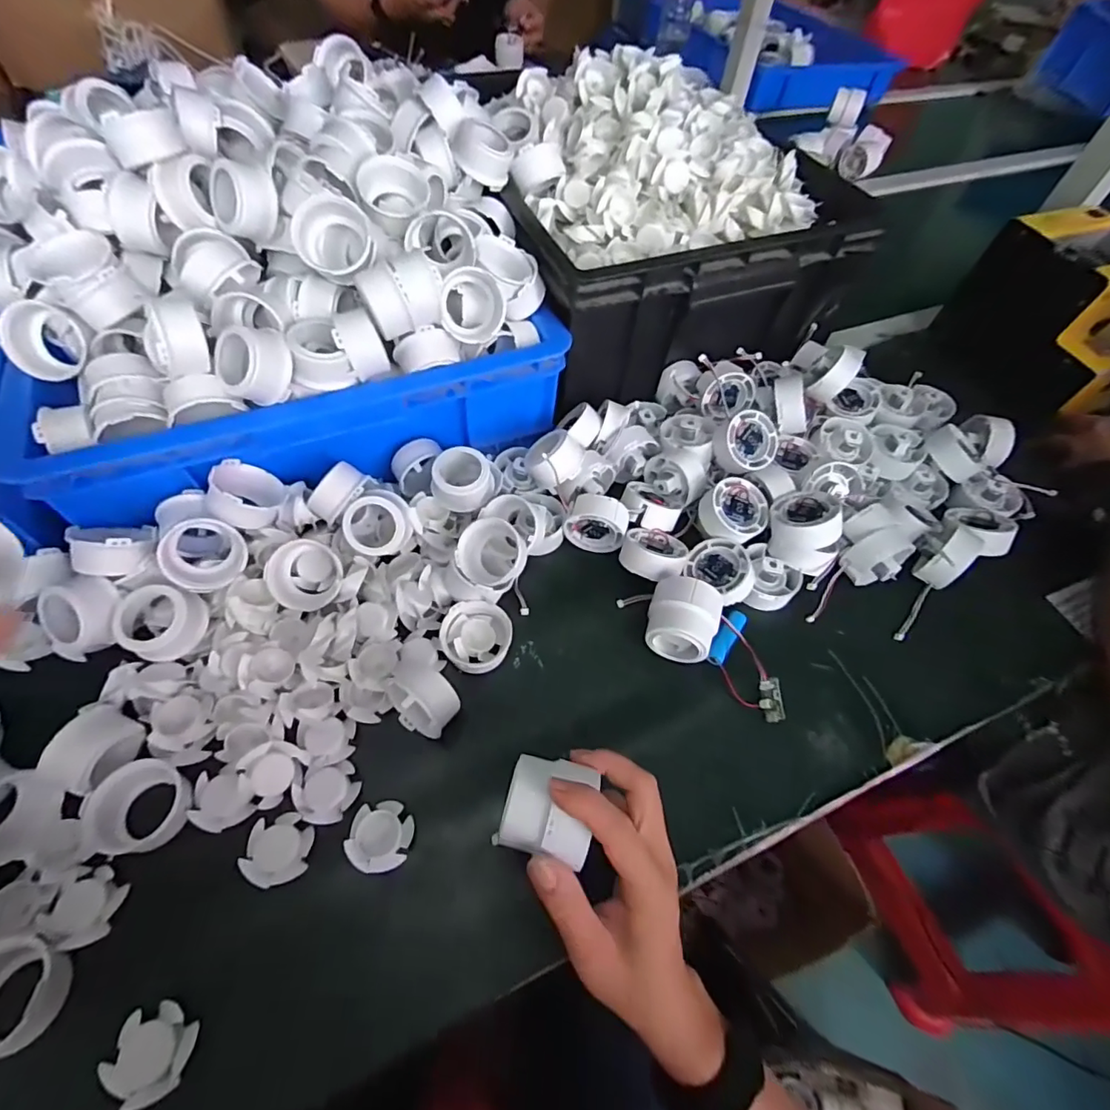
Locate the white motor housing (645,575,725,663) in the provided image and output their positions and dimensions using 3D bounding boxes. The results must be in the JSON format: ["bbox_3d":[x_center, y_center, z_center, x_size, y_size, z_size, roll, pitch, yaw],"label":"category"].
[{"bbox_3d":[0.100,0.053,0.425,0.052,0.057,0.057,18,58,8],"label":"white motor housing"}]

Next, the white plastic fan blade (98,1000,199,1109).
[{"bbox_3d":[-0.214,0.265,0.284,0.038,0.011,0.038,2,58,-3],"label":"white plastic fan blade"}]

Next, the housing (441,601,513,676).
[{"bbox_3d":[-0.062,0.067,0.423,0.052,0.027,0.053,2,58,-3],"label":"housing"}]

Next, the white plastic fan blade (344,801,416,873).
[{"bbox_3d":[-0.113,0.183,0.349,0.039,0.013,0.041,2,58,-3],"label":"white plastic fan blade"}]

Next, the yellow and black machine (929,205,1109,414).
[{"bbox_3d":[0.556,-0.261,0.589,0.135,0.130,0.192,-15,60,-13],"label":"yellow and black machine"}]

